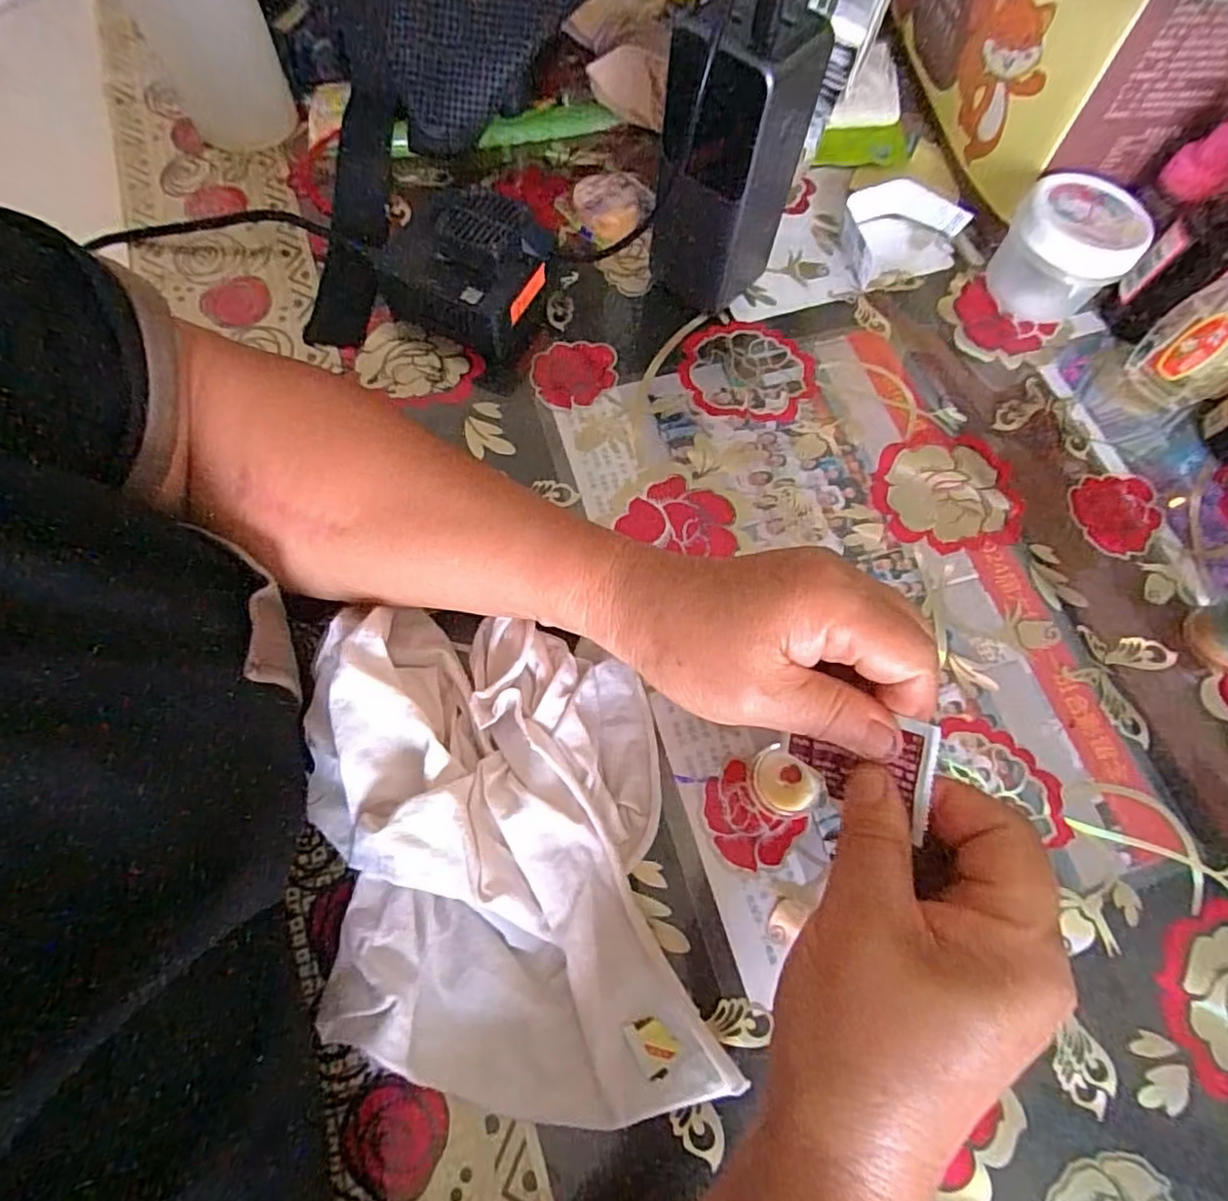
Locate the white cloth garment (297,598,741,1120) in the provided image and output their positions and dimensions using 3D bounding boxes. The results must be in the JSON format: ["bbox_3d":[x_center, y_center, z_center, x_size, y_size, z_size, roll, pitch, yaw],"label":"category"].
[{"bbox_3d":[-0.047,0.091,0.244,0.141,0.041,0.200,-8,69,-6],"label":"white cloth garment"}]

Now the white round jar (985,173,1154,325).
[{"bbox_3d":[0.256,-0.201,0.366,0.061,0.053,0.058,1,69,-3],"label":"white round jar"}]

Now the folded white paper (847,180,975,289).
[{"bbox_3d":[0.181,-0.226,0.388,0.073,0.029,0.048,-15,70,-8],"label":"folded white paper"}]

